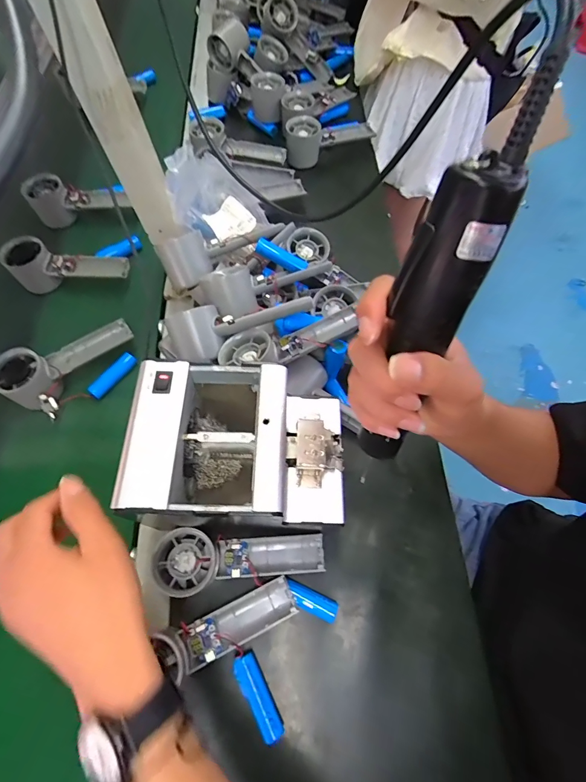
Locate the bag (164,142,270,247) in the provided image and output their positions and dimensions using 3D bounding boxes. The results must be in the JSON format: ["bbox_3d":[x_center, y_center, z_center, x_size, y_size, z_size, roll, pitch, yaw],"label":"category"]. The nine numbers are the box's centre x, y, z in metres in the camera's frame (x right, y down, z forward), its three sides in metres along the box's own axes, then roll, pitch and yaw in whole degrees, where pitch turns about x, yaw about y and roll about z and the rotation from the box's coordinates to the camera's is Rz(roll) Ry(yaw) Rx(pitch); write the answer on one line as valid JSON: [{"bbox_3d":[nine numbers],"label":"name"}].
[{"bbox_3d":[-0.091,-0.248,0.487,0.096,0.100,0.127,10,63,6],"label":"bag"}]

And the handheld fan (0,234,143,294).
[{"bbox_3d":[-0.305,-0.185,0.533,0.167,0.056,0.066,-8,62,-3],"label":"handheld fan"}]

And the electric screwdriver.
[{"bbox_3d":[0.076,-0.033,0.230,0.042,0.186,0.033,19,43,11],"label":"electric screwdriver"}]

